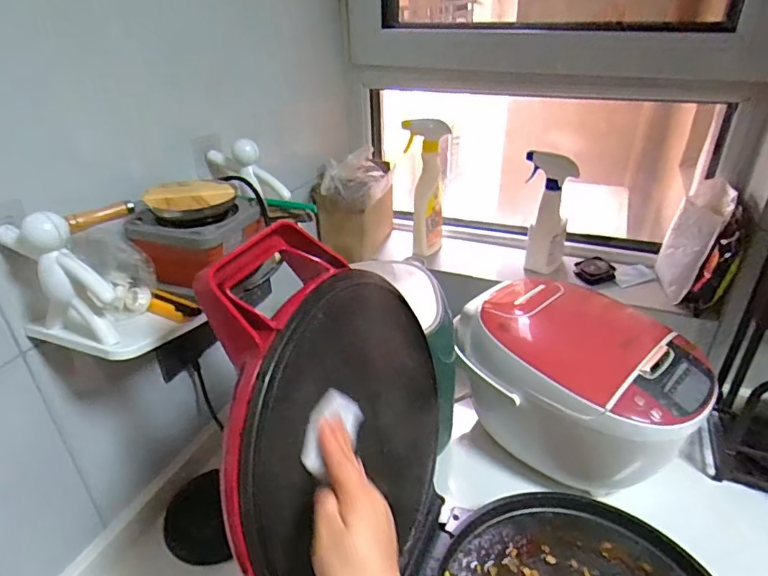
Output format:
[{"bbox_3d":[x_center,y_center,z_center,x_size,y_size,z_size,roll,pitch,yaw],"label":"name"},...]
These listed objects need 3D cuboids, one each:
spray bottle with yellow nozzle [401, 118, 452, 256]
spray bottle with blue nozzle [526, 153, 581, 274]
[{"bbox_3d":[0.082,-0.200,0.989,0.084,0.245,0.091,0,31,2],"label":"spray bottle with yellow nozzle"},{"bbox_3d":[0.302,-0.137,0.938,0.089,0.214,0.046,8,32,15],"label":"spray bottle with blue nozzle"}]

